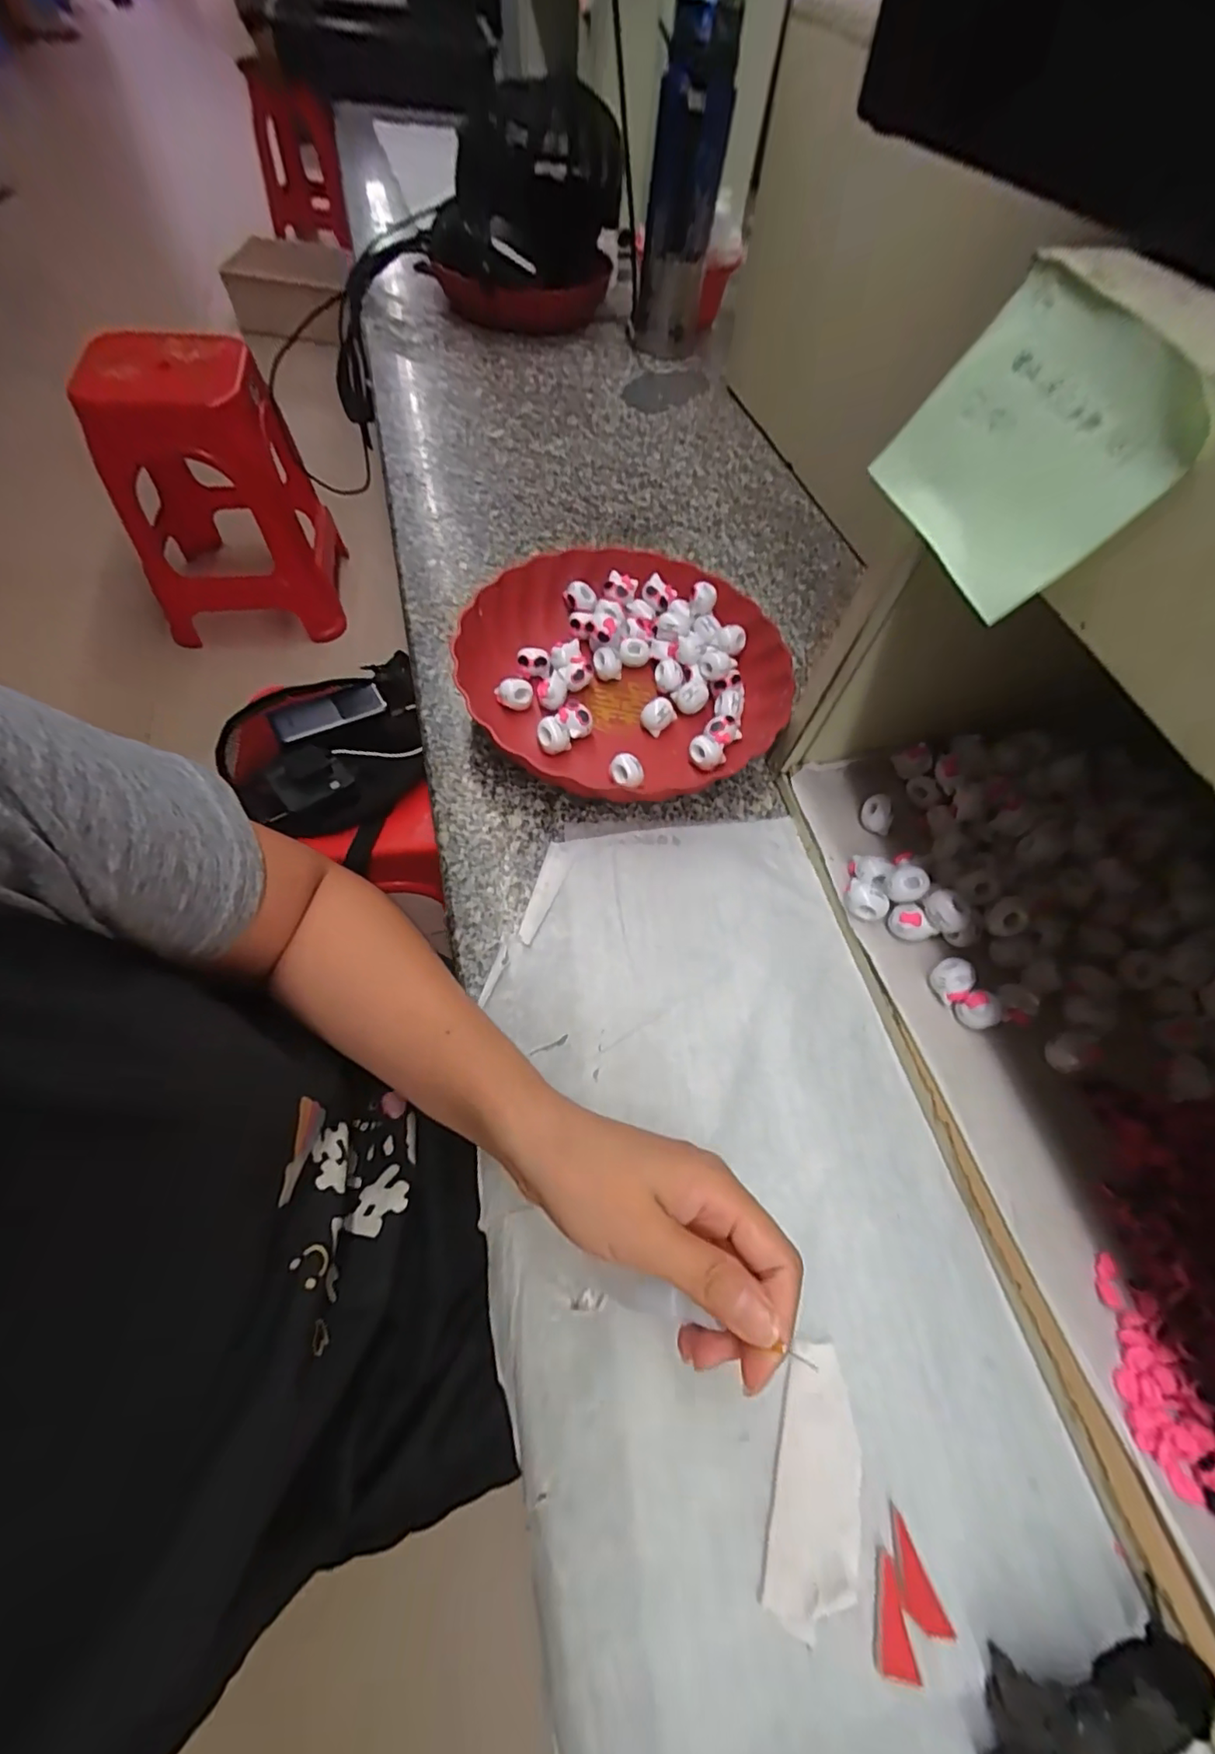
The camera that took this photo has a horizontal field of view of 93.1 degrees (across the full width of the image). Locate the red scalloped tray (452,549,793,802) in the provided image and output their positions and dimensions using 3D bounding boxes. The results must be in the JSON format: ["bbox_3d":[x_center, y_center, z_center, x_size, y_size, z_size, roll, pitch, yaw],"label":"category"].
[{"bbox_3d":[0.011,-0.157,0.441,0.235,0.042,0.225,-26,67,-18],"label":"red scalloped tray"}]

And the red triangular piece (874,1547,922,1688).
[{"bbox_3d":[0.111,0.294,0.228,0.015,0.004,0.034,-3,53,-3],"label":"red triangular piece"}]

